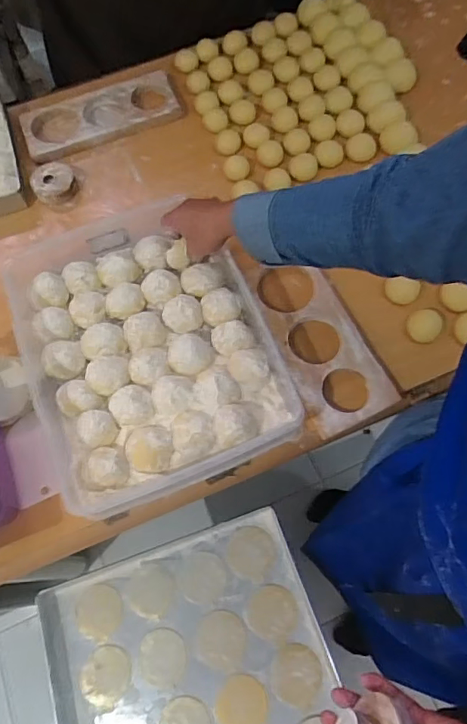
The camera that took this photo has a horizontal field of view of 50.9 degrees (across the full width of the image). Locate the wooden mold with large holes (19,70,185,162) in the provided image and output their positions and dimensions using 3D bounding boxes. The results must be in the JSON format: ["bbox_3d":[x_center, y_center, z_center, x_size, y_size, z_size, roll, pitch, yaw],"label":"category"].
[{"bbox_3d":[-0.216,-0.409,0.803,0.252,0.025,0.103,-20,68,-5],"label":"wooden mold with large holes"}]

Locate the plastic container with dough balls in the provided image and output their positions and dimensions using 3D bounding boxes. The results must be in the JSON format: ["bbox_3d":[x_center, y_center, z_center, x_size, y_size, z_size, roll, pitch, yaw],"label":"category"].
[{"bbox_3d":[-0.116,-0.023,0.623,0.287,0.083,0.356,-23,63,-8],"label":"plastic container with dough balls"}]

